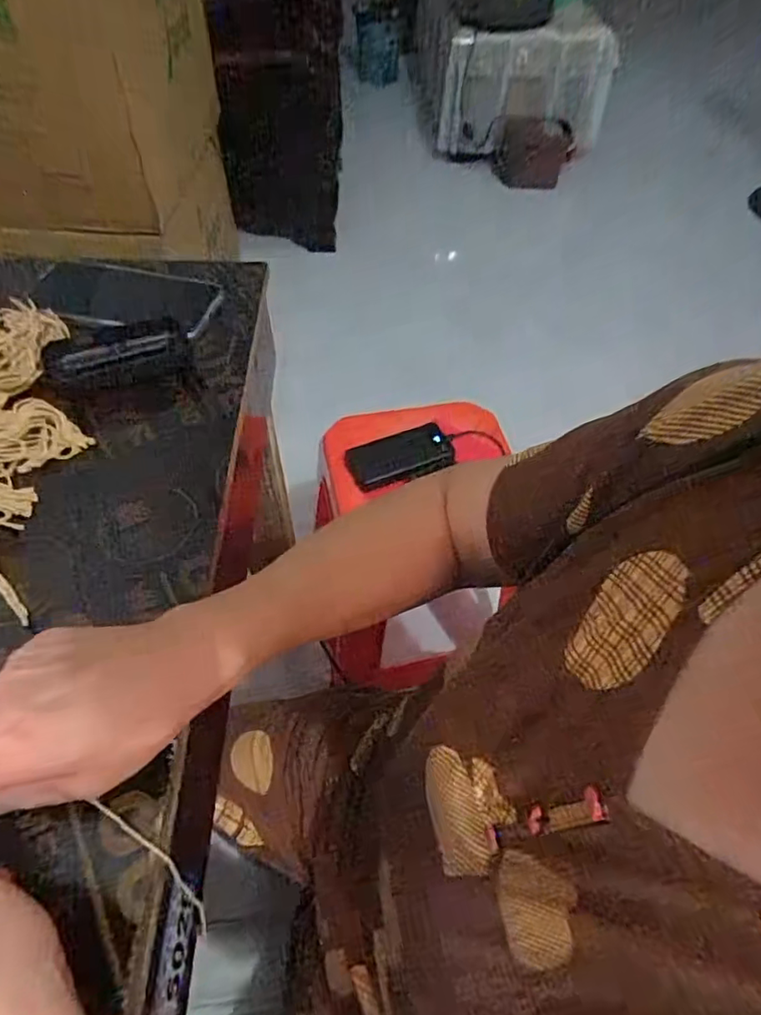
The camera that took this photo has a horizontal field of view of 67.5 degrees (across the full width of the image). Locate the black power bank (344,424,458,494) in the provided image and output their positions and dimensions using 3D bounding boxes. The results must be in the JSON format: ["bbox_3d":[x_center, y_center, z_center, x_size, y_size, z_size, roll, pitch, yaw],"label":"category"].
[{"bbox_3d":[0.027,-0.081,0.880,0.166,0.019,0.083,-19,57,-16],"label":"black power bank"}]

